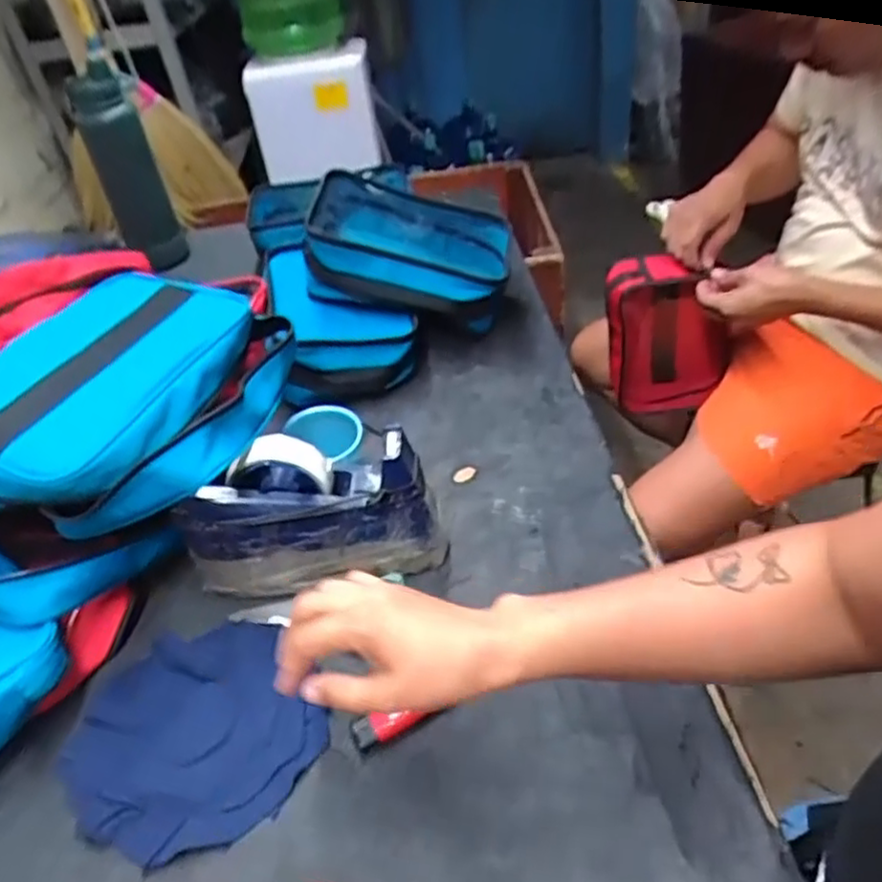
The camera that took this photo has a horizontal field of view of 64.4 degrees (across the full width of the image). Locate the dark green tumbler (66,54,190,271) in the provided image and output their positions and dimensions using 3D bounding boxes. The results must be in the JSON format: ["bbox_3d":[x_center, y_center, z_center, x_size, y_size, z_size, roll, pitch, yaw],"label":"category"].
[{"bbox_3d":[-0.486,-0.414,1.090,0.085,0.287,0.084,-6,39,5],"label":"dark green tumbler"}]

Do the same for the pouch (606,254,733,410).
[{"bbox_3d":[0.341,-0.155,1.039,0.183,0.256,0.062,-2,39,9],"label":"pouch"}]

